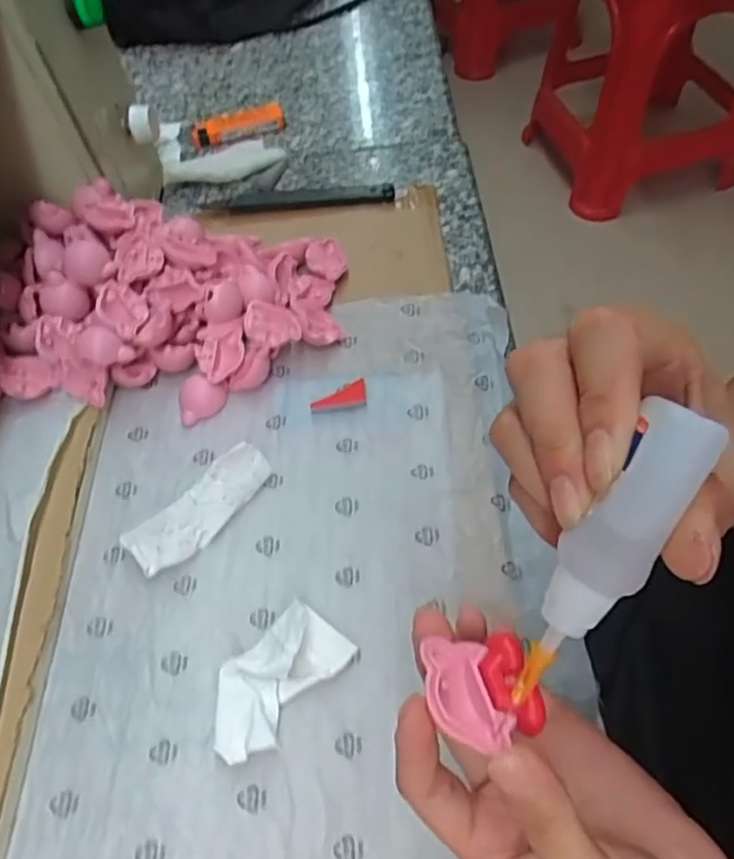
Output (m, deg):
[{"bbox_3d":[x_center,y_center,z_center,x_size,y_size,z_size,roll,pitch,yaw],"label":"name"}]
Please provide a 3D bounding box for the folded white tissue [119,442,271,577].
[{"bbox_3d":[-0.088,0.041,0.348,0.029,0.016,0.082,38,68,26],"label":"folded white tissue"}]

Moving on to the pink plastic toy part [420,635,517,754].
[{"bbox_3d":[0.030,0.081,0.201,0.022,0.006,0.032,-9,57,-3],"label":"pink plastic toy part"}]

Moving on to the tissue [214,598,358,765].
[{"bbox_3d":[-0.042,0.111,0.293,0.040,0.024,0.071,31,65,23],"label":"tissue"}]

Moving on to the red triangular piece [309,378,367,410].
[{"bbox_3d":[-0.017,-0.021,0.386,0.032,0.008,0.016,-8,56,1],"label":"red triangular piece"}]

